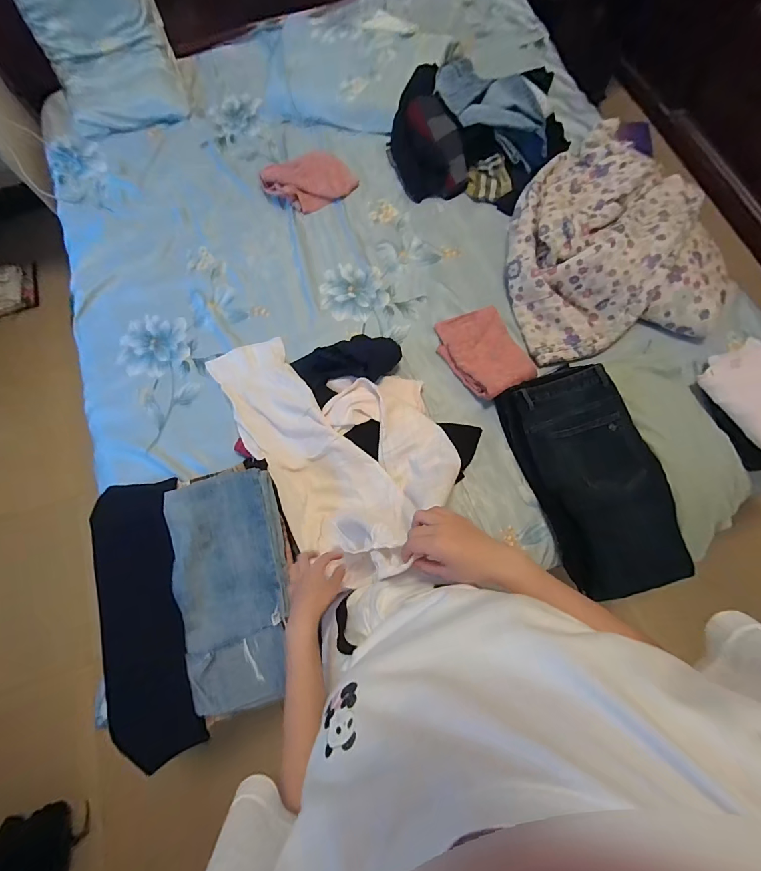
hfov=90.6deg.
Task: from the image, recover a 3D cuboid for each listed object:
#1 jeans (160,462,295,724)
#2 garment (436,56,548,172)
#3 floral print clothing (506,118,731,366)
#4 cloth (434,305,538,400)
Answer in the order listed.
[{"bbox_3d":[-0.288,0.287,0.726,0.208,0.037,0.412,-14,73,-2],"label":"jeans"},{"bbox_3d":[0.360,-1.010,1.148,0.414,0.075,0.292,34,77,11],"label":"garment"},{"bbox_3d":[0.587,-0.554,0.992,0.484,0.131,0.675,-5,73,1],"label":"floral print clothing"},{"bbox_3d":[0.270,-0.224,0.966,0.183,0.049,0.253,-33,75,-8],"label":"cloth"}]

